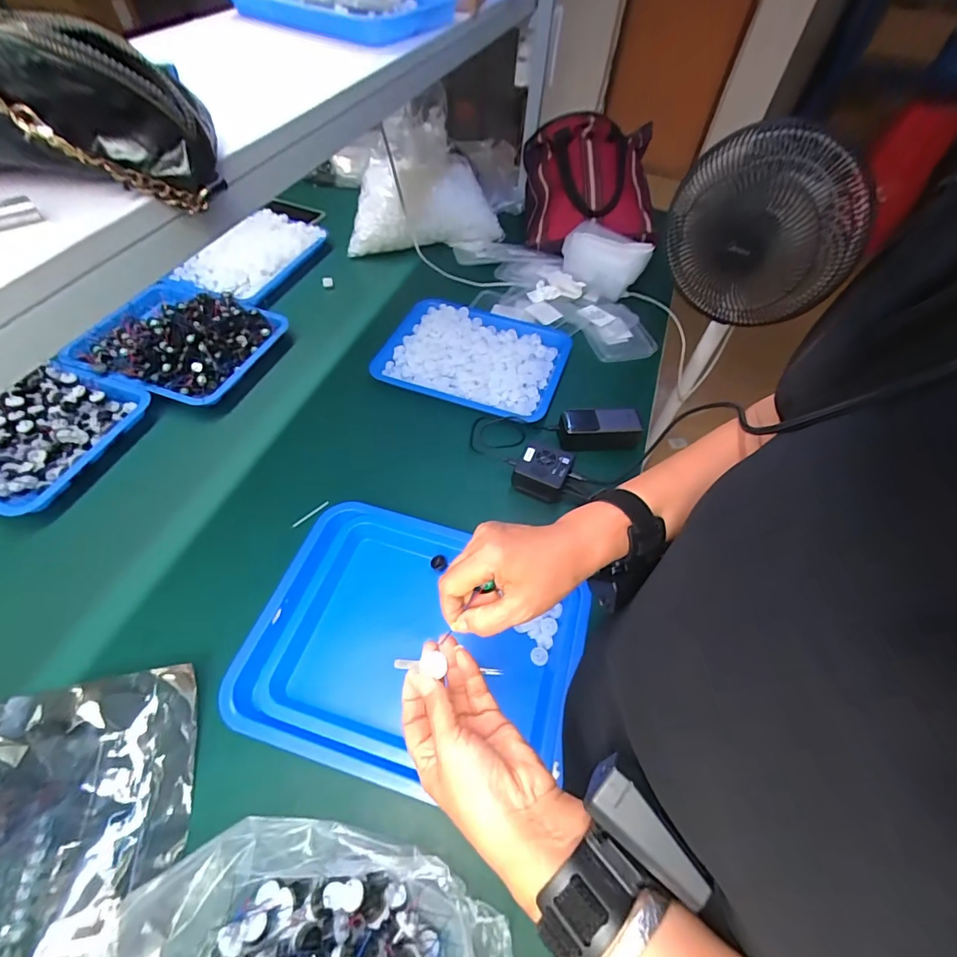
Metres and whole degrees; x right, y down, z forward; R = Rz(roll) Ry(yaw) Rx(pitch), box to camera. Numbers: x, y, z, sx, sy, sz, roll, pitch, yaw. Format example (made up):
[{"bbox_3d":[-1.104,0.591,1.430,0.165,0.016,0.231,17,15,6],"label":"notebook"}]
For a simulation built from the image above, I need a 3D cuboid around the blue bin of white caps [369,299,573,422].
[{"bbox_3d":[-0.008,-0.230,0.853,0.328,0.053,0.252,17,55,8],"label":"blue bin of white caps"}]

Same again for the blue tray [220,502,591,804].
[{"bbox_3d":[-0.077,0.200,0.561,0.383,0.048,0.295,15,55,7],"label":"blue tray"}]

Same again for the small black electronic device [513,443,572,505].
[{"bbox_3d":[0.097,-0.014,0.695,0.079,0.038,0.074,17,55,9],"label":"small black electronic device"}]

